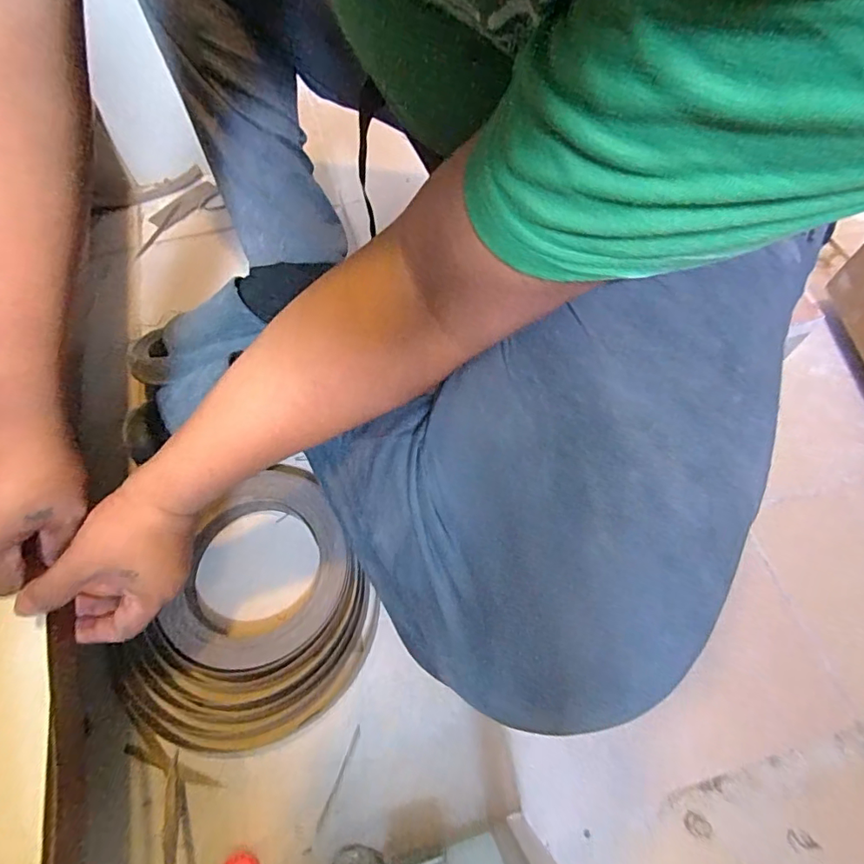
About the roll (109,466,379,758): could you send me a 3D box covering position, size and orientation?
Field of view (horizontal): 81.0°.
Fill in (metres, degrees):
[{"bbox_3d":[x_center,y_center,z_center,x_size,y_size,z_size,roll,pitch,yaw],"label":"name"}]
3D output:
[{"bbox_3d":[-0.157,0.162,0.474,0.203,0.042,0.244,17,63,10],"label":"roll"}]

